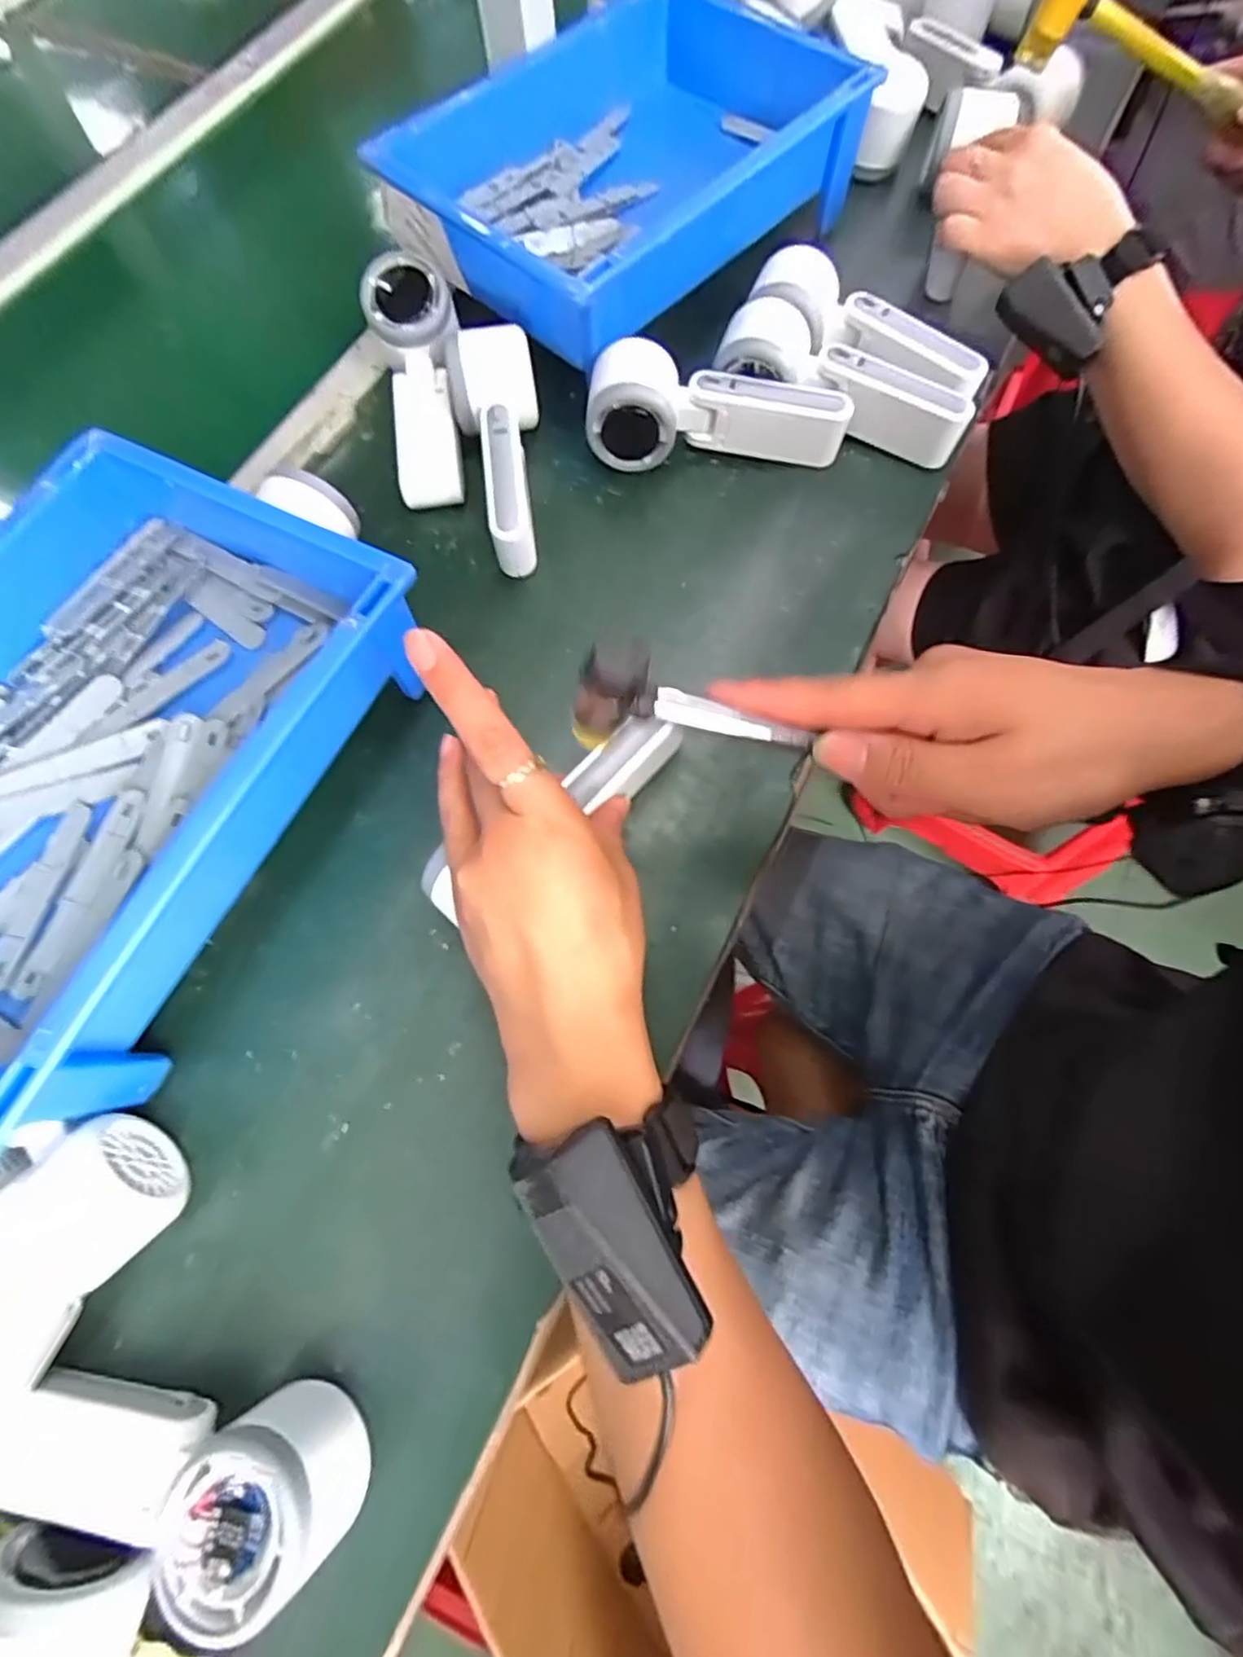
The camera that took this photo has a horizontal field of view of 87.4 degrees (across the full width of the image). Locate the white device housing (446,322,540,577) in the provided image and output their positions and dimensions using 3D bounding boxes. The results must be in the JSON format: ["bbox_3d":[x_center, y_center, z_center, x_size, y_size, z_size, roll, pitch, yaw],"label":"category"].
[{"bbox_3d":[-0.076,-0.241,0.421,0.054,0.056,0.160,-9,71,-1],"label":"white device housing"}]

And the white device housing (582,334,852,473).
[{"bbox_3d":[0.061,-0.275,0.426,0.161,0.055,0.044,1,71,3],"label":"white device housing"}]

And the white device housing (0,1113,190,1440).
[{"bbox_3d":[-0.255,0.209,0.266,0.055,0.050,0.163,23,73,10],"label":"white device housing"}]

